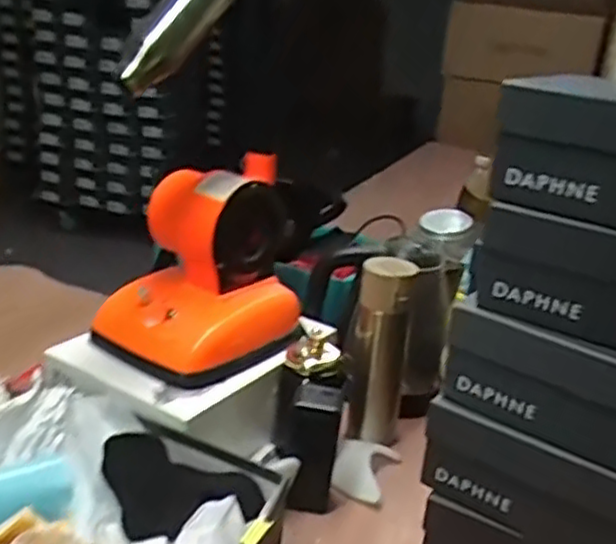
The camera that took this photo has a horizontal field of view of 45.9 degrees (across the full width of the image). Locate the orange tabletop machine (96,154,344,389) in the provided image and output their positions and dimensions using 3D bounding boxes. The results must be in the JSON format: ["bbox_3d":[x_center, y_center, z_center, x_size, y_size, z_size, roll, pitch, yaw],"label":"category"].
[{"bbox_3d":[-0.116,-0.010,0.859,0.222,0.201,0.162,-13,28,-41],"label":"orange tabletop machine"}]

